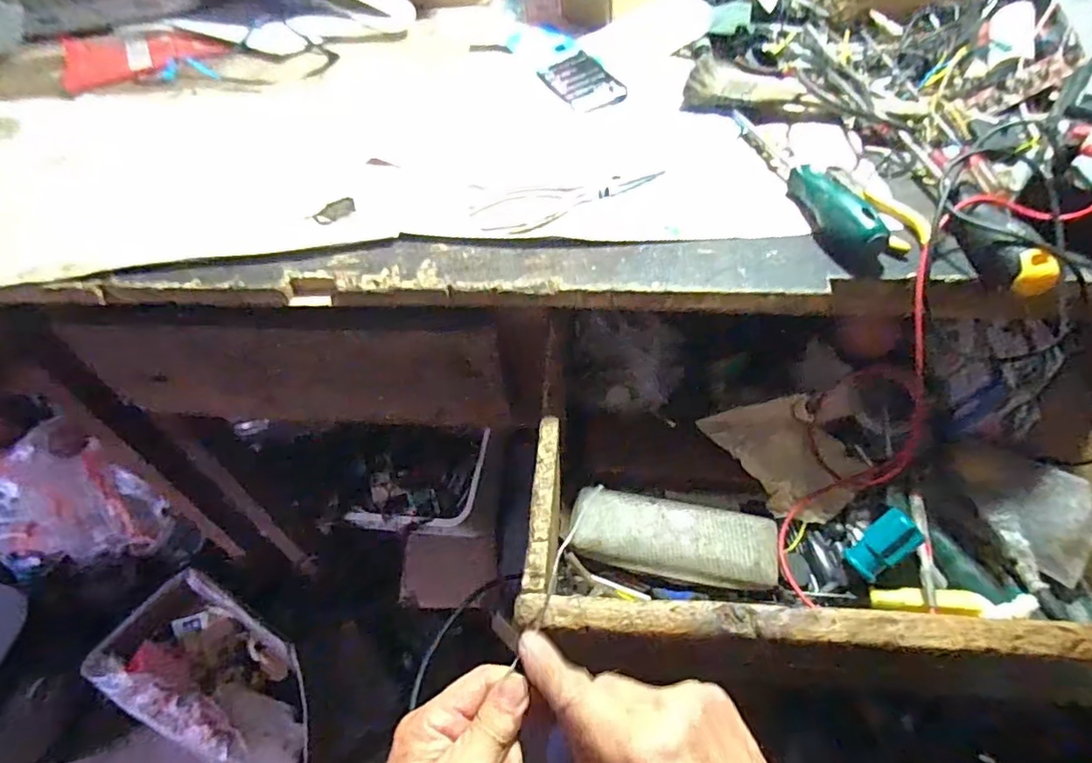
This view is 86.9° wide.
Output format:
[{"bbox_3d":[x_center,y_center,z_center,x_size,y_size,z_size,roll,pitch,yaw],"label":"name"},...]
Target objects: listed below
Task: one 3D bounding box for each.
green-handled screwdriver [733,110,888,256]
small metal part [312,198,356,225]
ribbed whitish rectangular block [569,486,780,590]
[{"bbox_3d":[0.190,-0.159,0.427,0.026,0.031,0.192,-9,51,-5],"label":"green-handled screwdriver"},{"bbox_3d":[-0.168,-0.137,0.457,0.024,0.004,0.035,37,60,28],"label":"small metal part"},{"bbox_3d":[0.095,0.117,0.428,0.149,0.024,0.051,8,51,9],"label":"ribbed whitish rectangular block"}]

